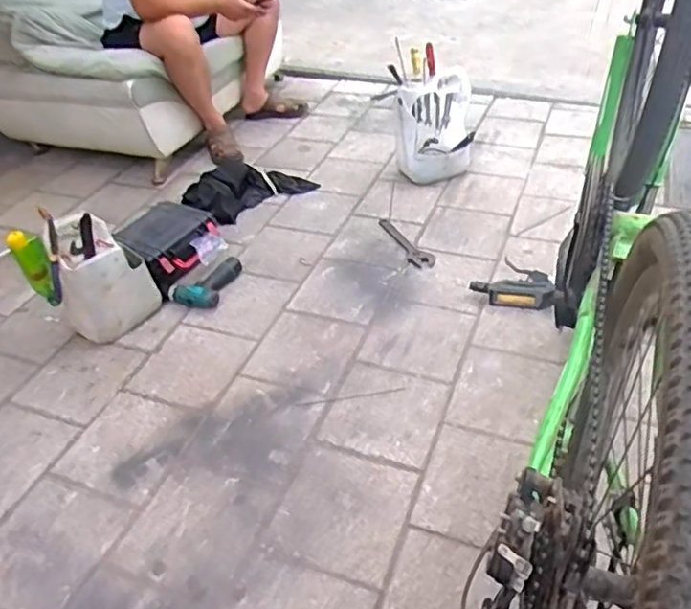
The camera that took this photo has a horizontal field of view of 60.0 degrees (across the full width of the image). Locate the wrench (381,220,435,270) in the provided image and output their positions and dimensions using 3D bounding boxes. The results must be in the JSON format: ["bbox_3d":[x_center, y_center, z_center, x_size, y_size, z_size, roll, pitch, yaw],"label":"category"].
[{"bbox_3d":[0.181,-0.188,1.787,0.076,0.013,0.275,-20,41,-15],"label":"wrench"}]

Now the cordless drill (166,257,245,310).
[{"bbox_3d":[-0.364,-0.054,1.668,0.105,0.054,0.231,27,50,35],"label":"cordless drill"}]

